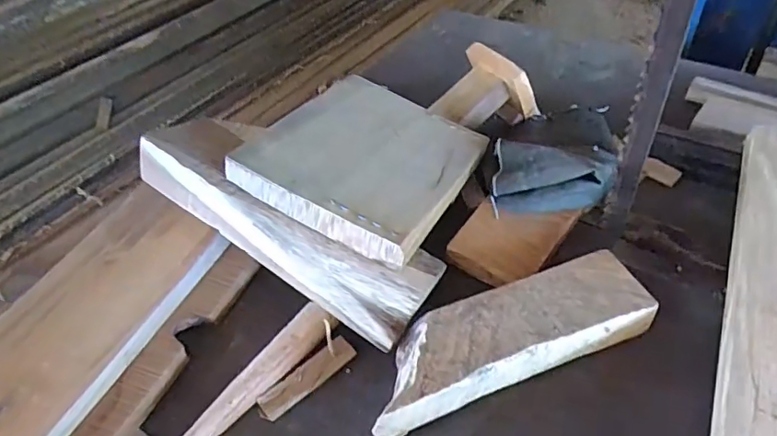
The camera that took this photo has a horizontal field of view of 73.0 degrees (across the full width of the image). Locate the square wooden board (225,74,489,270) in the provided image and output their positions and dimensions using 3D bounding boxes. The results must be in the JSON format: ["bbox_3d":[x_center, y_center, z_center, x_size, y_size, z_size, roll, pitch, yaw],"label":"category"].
[{"bbox_3d":[-0.015,-0.049,0.415,0.144,0.023,0.169,28,42,11],"label":"square wooden board"}]

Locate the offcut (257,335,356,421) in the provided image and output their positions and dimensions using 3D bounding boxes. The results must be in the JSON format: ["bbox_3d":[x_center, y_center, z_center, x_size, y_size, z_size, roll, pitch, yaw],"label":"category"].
[{"bbox_3d":[-0.053,0.105,0.347,0.069,0.013,0.017,-34,51,-27],"label":"offcut"}]

